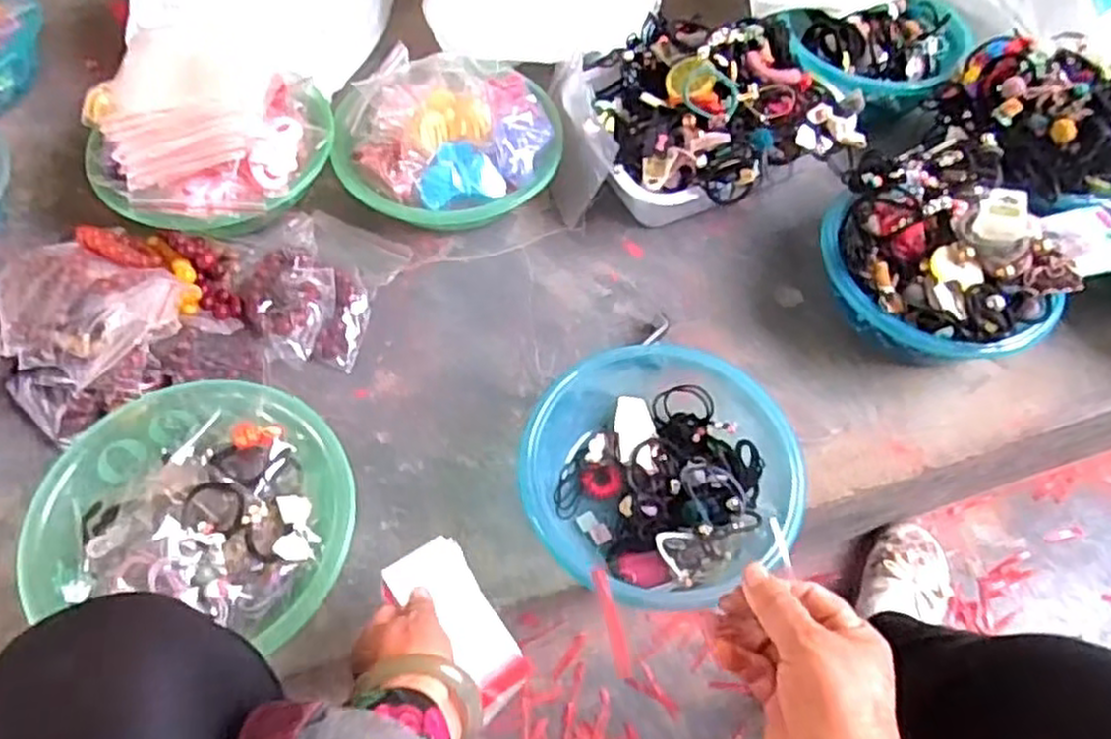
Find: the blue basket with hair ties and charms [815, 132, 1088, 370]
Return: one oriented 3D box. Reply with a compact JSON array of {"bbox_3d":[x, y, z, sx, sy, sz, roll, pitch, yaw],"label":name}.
[{"bbox_3d":[0.384,-0.113,0.753,0.244,0.130,0.228,-30,65,-18],"label":"blue basket with hair ties and charms"}]

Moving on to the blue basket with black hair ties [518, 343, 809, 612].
[{"bbox_3d":[0.079,0.078,0.656,0.217,0.082,0.208,2,59,-3],"label":"blue basket with black hair ties"}]

